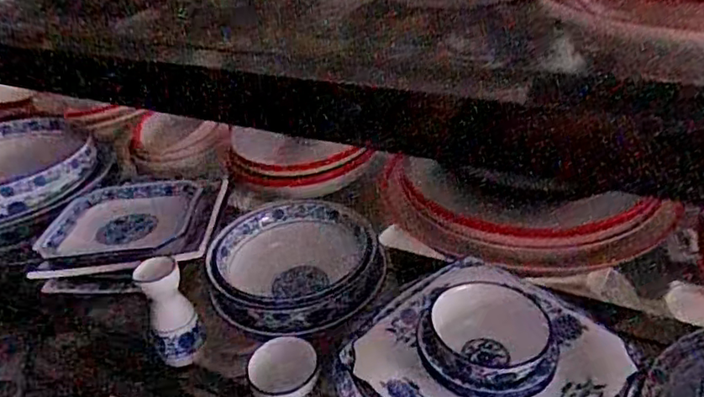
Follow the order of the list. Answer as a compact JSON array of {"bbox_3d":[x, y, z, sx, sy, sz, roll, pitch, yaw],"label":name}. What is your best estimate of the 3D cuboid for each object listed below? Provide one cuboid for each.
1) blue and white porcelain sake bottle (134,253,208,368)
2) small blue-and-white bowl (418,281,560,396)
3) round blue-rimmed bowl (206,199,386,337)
[{"bbox_3d":[-0.202,0.127,0.638,0.057,0.116,0.056,-25,43,-22],"label":"blue and white porcelain sake bottle"},{"bbox_3d":[0.114,0.123,0.482,0.106,0.053,0.108,-3,39,3],"label":"small blue-and-white bowl"},{"bbox_3d":[-0.062,0.079,0.666,0.191,0.071,0.177,-3,39,3],"label":"round blue-rimmed bowl"}]

